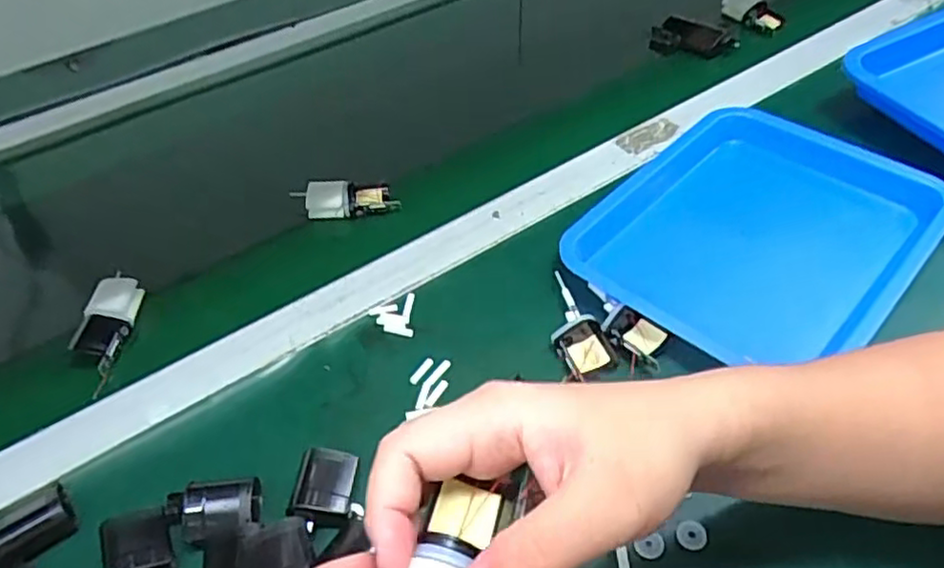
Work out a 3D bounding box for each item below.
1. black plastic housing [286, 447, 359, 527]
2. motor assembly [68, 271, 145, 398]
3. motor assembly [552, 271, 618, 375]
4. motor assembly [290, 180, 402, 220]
[{"bbox_3d":[-0.093,0.130,0.425,0.034,0.022,0.046,1,48,5],"label":"black plastic housing"},{"bbox_3d":[-0.293,0.036,0.536,0.033,0.024,0.096,-1,61,3],"label":"motor assembly"},{"bbox_3d":[0.075,0.031,0.509,0.037,0.019,0.083,-17,49,-11],"label":"motor assembly"},{"bbox_3d":[-0.117,-0.081,0.631,0.094,0.026,0.029,-7,48,-2],"label":"motor assembly"}]

